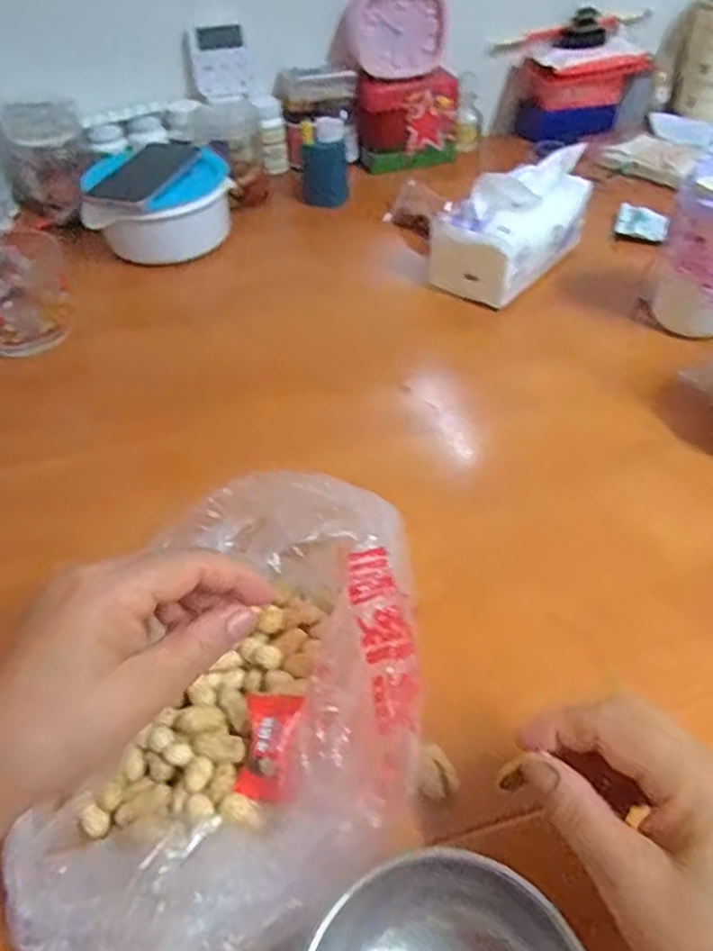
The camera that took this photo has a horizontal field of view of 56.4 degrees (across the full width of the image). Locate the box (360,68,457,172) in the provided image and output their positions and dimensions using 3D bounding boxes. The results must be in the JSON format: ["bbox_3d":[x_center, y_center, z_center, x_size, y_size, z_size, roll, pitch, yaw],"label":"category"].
[{"bbox_3d":[0.067,-0.472,0.887,0.132,0.102,0.056,-1,47,1],"label":"box"}]

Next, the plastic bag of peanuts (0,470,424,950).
[{"bbox_3d":[-0.055,0.112,0.335,0.167,0.081,0.247,7,48,11],"label":"plastic bag of peanuts"}]

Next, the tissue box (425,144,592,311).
[{"bbox_3d":[0.156,-0.255,0.677,0.097,0.102,0.155,30,55,27],"label":"tissue box"}]

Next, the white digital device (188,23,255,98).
[{"bbox_3d":[-0.166,-0.511,0.822,0.073,0.069,0.016,-13,48,-10],"label":"white digital device"}]

